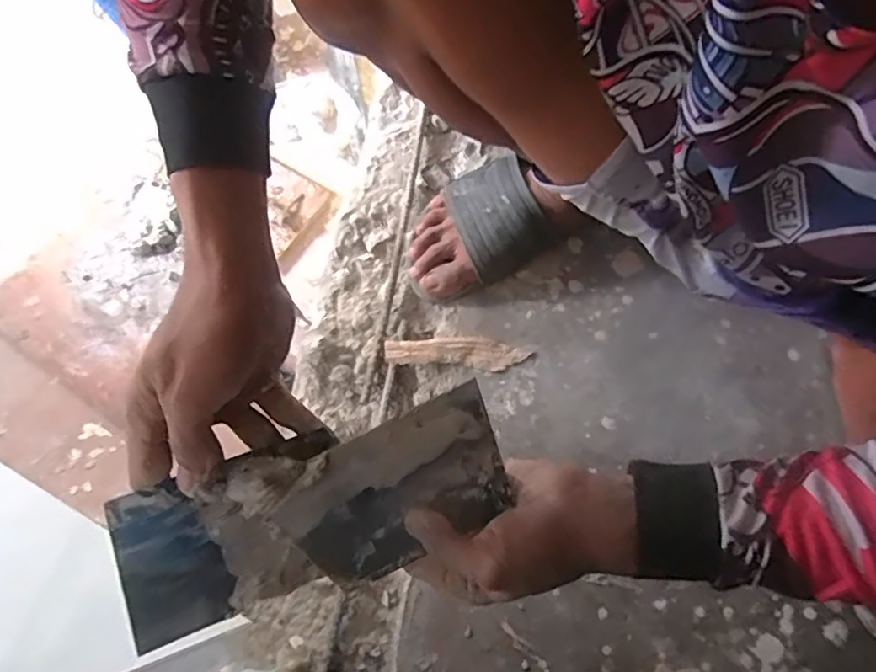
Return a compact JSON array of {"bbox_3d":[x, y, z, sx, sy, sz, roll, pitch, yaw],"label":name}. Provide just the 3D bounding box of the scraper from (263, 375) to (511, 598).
[{"bbox_3d":[-0.024,0.096,0.361,0.137,0.005,0.095,-26,112,1],"label":"scraper"}]

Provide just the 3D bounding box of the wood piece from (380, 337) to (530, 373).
[{"bbox_3d":[0.020,0.017,0.606,0.144,0.017,0.033,3,74,3],"label":"wood piece"}]

